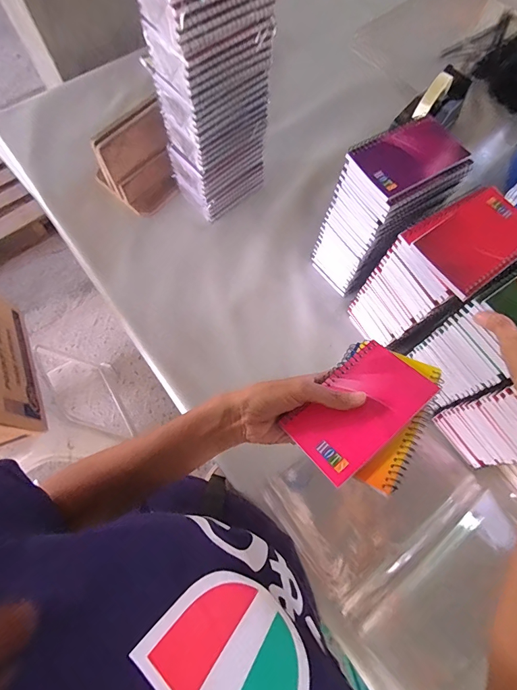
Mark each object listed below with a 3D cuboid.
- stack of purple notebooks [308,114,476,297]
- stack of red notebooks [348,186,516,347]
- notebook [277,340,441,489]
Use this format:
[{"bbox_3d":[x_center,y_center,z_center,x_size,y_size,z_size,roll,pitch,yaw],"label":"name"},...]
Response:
[{"bbox_3d":[0.174,-0.190,0.550,0.132,0.232,0.099,-34,75,-12],"label":"stack of purple notebooks"},{"bbox_3d":[0.233,-0.090,0.515,0.140,0.210,0.102,-34,75,-12],"label":"stack of red notebooks"},{"bbox_3d":[0.092,0.058,0.355,0.129,0.007,0.082,-40,56,-9],"label":"notebook"}]

